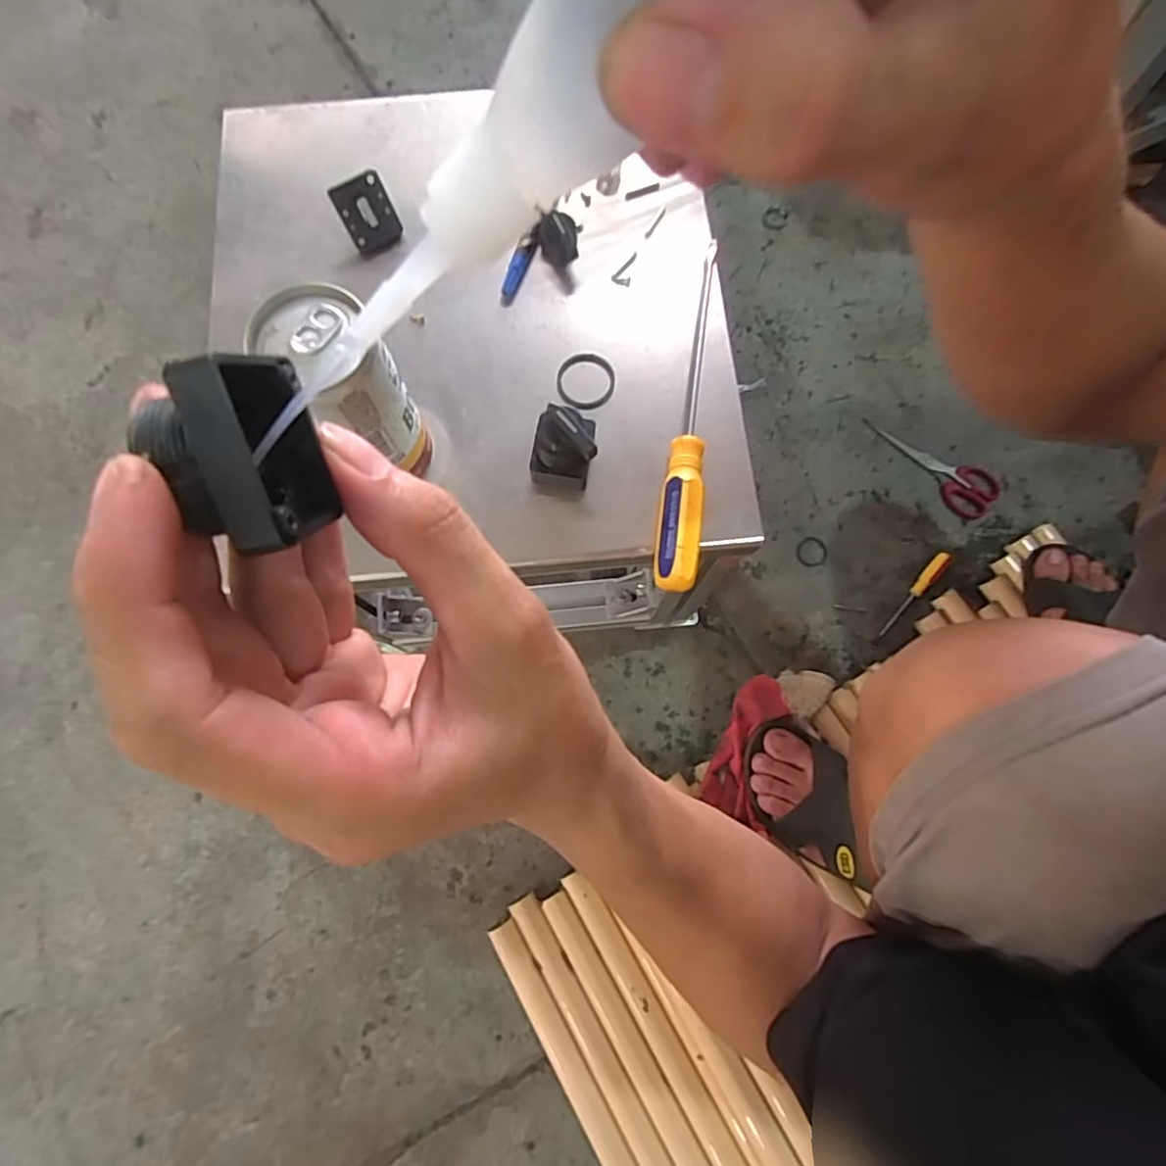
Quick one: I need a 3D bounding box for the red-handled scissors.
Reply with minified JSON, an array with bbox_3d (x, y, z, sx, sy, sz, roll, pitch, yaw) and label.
[{"bbox_3d":[0.400,-0.133,0.730,0.166,0.010,0.058,28,76,8],"label":"red-handled scissors"}]

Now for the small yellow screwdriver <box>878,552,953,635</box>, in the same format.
[{"bbox_3d":[0.371,0.012,0.690,0.015,0.016,0.118,38,77,10],"label":"small yellow screwdriver"}]

